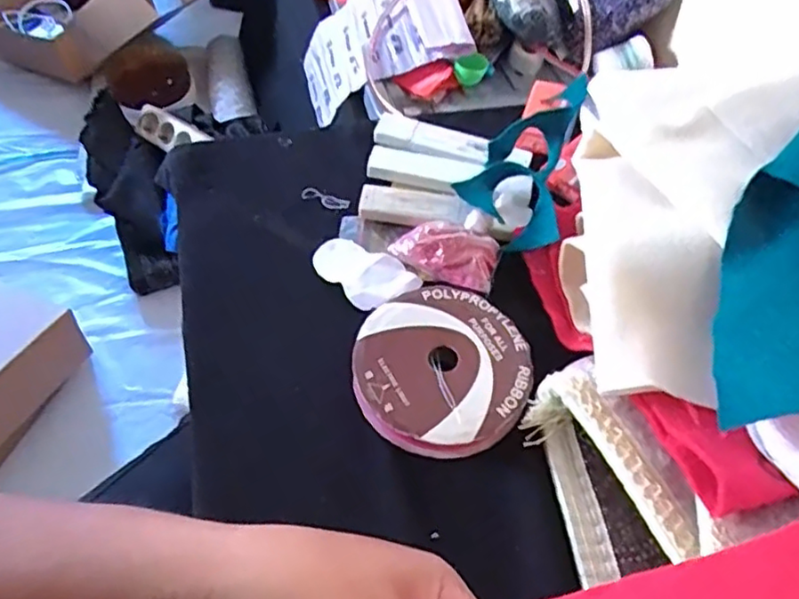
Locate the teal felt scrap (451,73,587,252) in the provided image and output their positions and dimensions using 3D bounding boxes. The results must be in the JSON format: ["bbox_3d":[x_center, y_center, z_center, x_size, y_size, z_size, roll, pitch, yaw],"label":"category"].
[{"bbox_3d":[0.085,-0.104,0.444,0.067,0.029,0.160,14,58,7],"label":"teal felt scrap"}]

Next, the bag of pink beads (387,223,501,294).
[{"bbox_3d":[0.028,-0.030,0.403,0.069,0.019,0.037,19,58,10],"label":"bag of pink beads"}]

